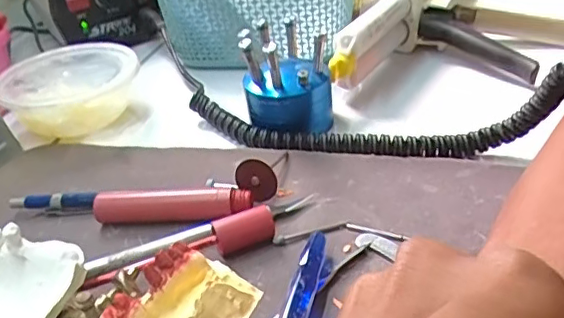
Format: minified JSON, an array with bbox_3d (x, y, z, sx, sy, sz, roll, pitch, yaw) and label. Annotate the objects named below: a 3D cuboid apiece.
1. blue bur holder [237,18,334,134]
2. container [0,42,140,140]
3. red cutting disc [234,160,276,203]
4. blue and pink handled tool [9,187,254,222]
[{"bbox_3d":[0.004,-0.056,0.384,0.058,0.064,0.060,-7,33,0],"label":"blue bur holder"},{"bbox_3d":[-0.162,-0.051,0.442,0.099,0.042,0.099,-5,33,3],"label":"container"},{"bbox_3d":[-0.015,0.012,0.324,0.026,0.023,0.007,18,40,33],"label":"red cutting disc"},{"bbox_3d":[-0.087,0.026,0.323,0.142,0.018,0.014,0,33,11],"label":"blue and pink handled tool"}]

